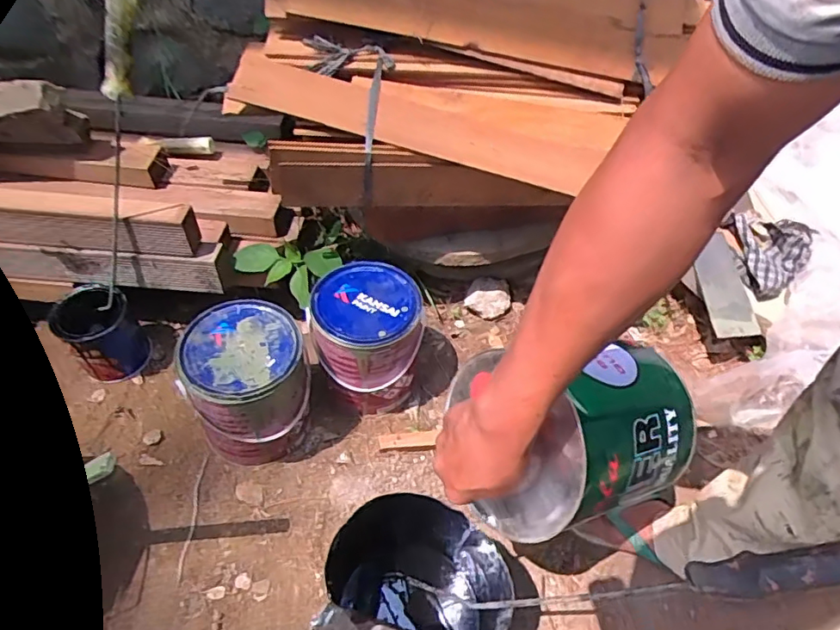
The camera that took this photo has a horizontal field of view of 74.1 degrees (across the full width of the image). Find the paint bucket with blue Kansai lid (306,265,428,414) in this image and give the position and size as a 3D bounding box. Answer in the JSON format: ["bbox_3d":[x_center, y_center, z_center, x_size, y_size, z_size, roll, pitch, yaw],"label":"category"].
[{"bbox_3d":[-0.084,0.042,0.891,0.153,0.194,0.161,3,50,-3],"label":"paint bucket with blue Kansai lid"}]

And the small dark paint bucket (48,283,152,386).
[{"bbox_3d":[-0.524,0.028,0.917,0.108,0.126,0.131,-36,62,-26],"label":"small dark paint bucket"}]

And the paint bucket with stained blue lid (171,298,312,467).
[{"bbox_3d":[-0.247,0.106,0.822,0.155,0.202,0.153,1,53,-2],"label":"paint bucket with stained blue lid"}]

